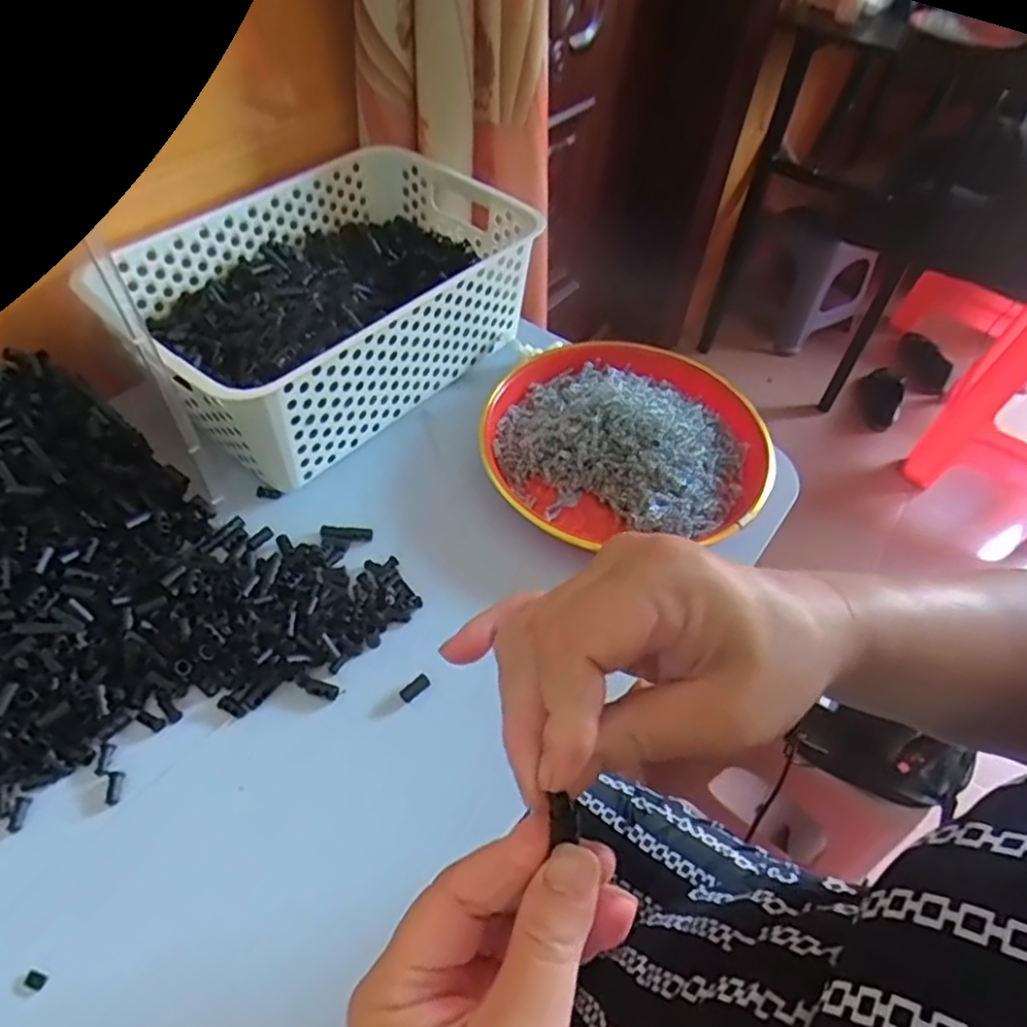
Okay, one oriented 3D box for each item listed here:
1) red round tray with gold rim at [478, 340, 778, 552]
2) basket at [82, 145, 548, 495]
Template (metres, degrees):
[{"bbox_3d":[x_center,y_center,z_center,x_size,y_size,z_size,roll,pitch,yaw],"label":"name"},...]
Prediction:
[{"bbox_3d":[0.086,-0.059,0.518,0.218,0.045,0.211,2,50,-3],"label":"red round tray with gold rim"},{"bbox_3d":[-0.148,-0.167,0.548,0.205,0.114,0.305,36,56,23],"label":"basket"}]

